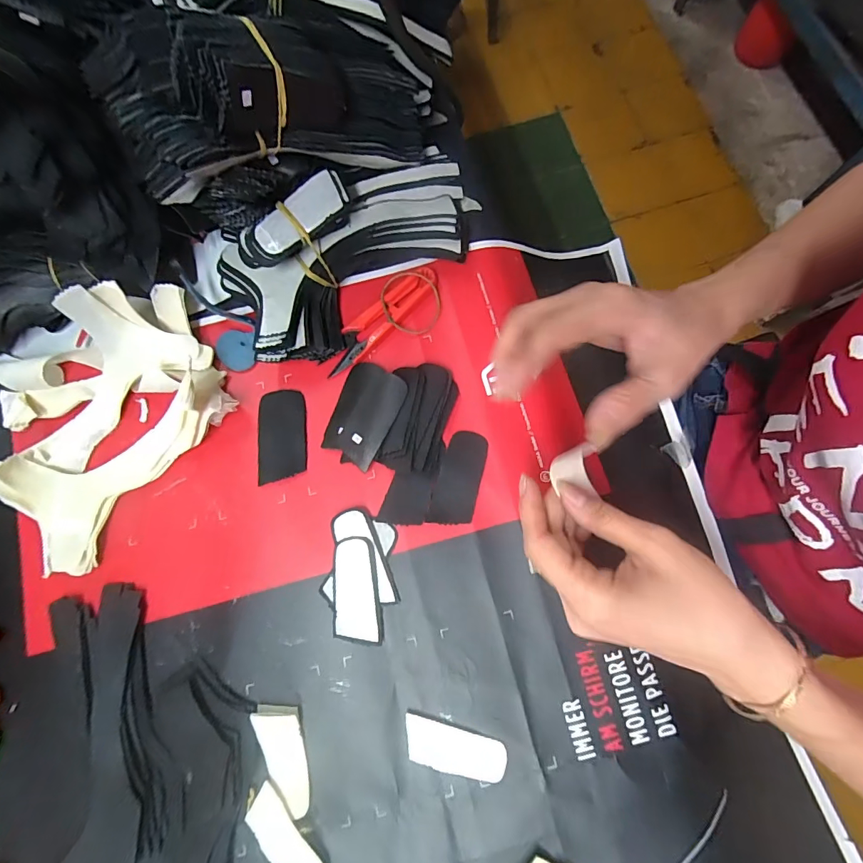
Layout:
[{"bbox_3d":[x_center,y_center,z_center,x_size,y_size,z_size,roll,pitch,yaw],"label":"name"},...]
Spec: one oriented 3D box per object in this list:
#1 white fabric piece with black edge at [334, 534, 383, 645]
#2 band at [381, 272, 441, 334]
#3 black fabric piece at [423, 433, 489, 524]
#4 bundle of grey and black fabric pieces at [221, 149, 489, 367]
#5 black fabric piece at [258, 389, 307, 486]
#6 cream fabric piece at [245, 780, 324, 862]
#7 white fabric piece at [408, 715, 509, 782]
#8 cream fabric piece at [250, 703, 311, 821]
[{"bbox_3d":[-0.054,0.114,0.311,0.033,0.006,0.071,-4,78,1],"label":"white fabric piece with black edge"},{"bbox_3d":[-0.017,-0.106,0.351,0.049,0.010,0.051,0,78,1],"label":"band"},{"bbox_3d":[0.021,0.035,0.325,0.033,0.004,0.071,14,78,4],"label":"black fabric piece"},{"bbox_3d":[-0.054,-0.142,0.332,0.207,0.068,0.103,-29,78,-5],"label":"bundle of grey and black fabric pieces"},{"bbox_3d":[-0.118,0.002,0.337,0.038,0.004,0.073,-6,78,0],"label":"black fabric piece"},{"bbox_3d":[-0.095,0.266,0.278,0.025,0.005,0.067,-39,79,-7],"label":"cream fabric piece"},{"bbox_3d":[0.015,0.215,0.288,0.068,0.005,0.027,15,78,5],"label":"white fabric piece"},{"bbox_3d":[-0.098,0.218,0.286,0.026,0.011,0.068,-15,78,-2],"label":"cream fabric piece"}]

